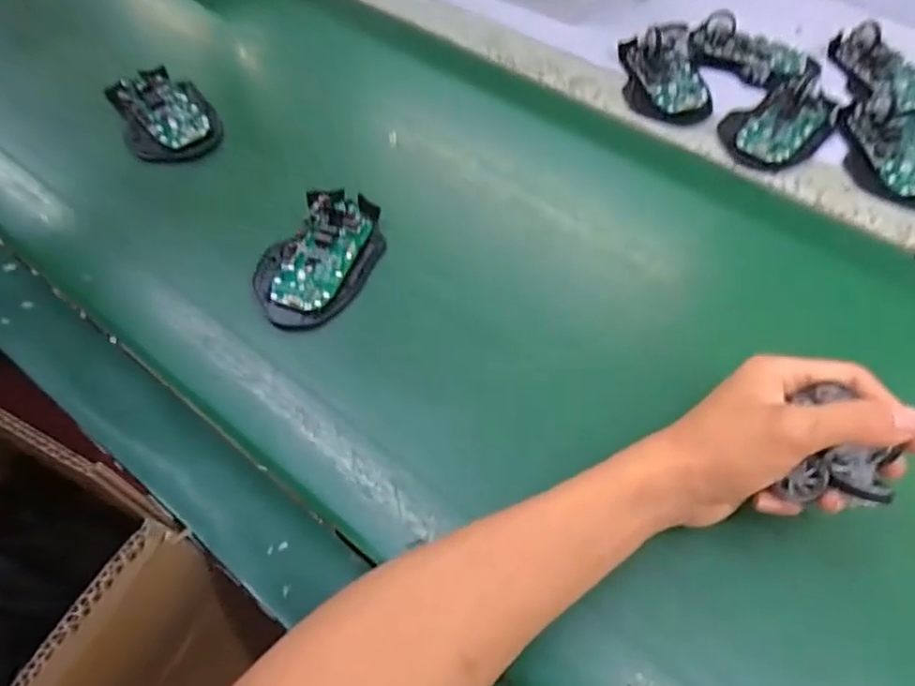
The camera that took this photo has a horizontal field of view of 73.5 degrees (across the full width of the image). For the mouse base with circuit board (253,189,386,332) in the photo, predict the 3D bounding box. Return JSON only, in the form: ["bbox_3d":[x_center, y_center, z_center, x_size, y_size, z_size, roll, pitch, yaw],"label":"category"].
[{"bbox_3d":[-0.099,-0.063,0.437,0.074,0.015,0.116,24,64,15],"label":"mouse base with circuit board"}]

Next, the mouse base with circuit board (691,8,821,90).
[{"bbox_3d":[0.270,-0.271,0.556,0.106,0.029,0.064,37,68,21],"label":"mouse base with circuit board"}]

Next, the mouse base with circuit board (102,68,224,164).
[{"bbox_3d":[-0.250,-0.194,0.527,0.073,0.028,0.106,-31,64,-15],"label":"mouse base with circuit board"}]

